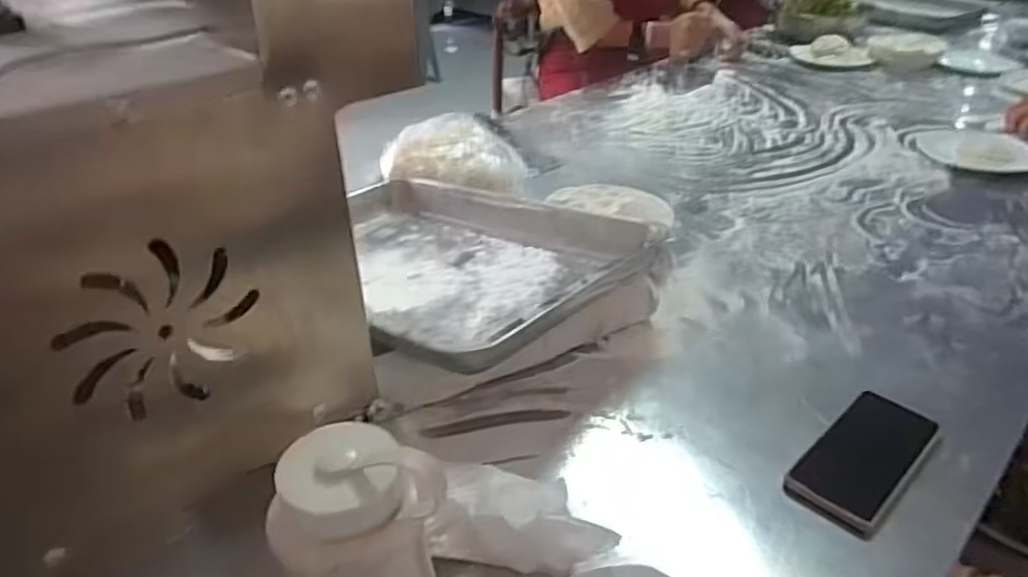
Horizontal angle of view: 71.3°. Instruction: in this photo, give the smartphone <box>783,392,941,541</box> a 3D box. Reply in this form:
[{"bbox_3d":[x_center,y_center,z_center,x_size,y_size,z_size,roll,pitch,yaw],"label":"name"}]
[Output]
[{"bbox_3d":[0.300,0.146,0.619,0.161,0.017,0.076,-27,40,-35],"label":"smartphone"}]

